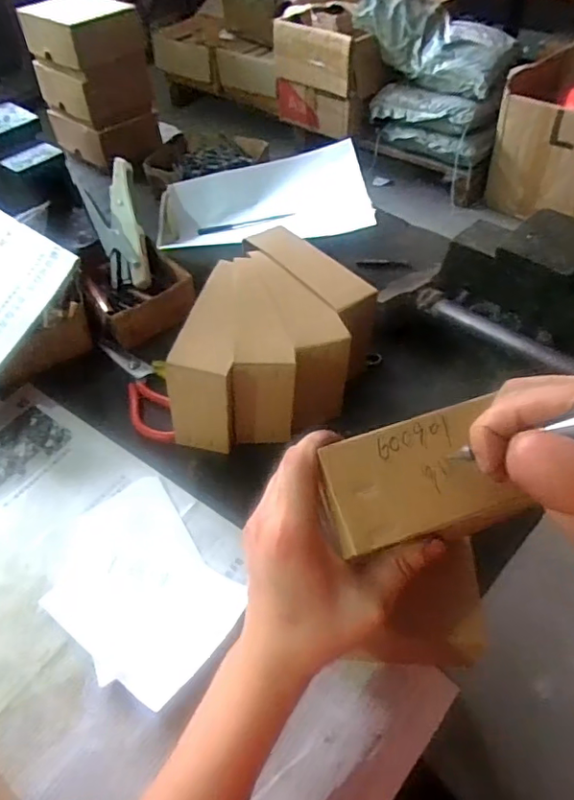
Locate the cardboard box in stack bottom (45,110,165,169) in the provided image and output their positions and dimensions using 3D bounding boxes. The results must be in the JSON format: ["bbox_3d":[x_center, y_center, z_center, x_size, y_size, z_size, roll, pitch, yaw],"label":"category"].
[{"bbox_3d":[-0.315,-0.461,0.950,0.152,0.077,0.148,35,60,28],"label":"cardboard box in stack bottom"}]

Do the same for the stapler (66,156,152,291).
[{"bbox_3d":[-0.217,-0.224,0.708,0.070,0.029,0.168,-17,85,-10],"label":"stapler"}]

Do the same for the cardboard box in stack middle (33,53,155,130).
[{"bbox_3d":[-0.318,-0.527,0.912,0.154,0.084,0.121,35,60,28],"label":"cardboard box in stack middle"}]

